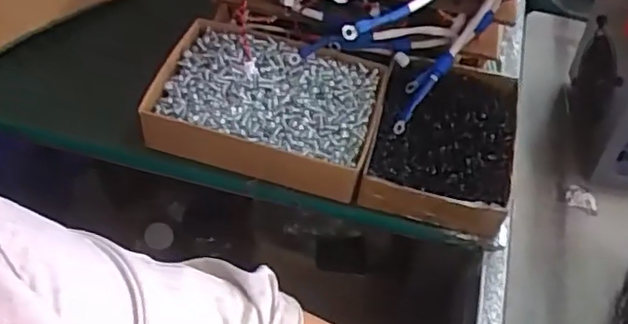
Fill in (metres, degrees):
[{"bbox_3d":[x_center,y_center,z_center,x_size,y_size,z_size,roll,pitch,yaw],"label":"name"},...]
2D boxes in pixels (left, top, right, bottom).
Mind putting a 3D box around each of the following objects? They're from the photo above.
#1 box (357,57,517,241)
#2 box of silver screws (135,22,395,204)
[{"bbox_3d":[0.123,-0.021,0.609,0.129,0.057,0.174,14,53,5],"label":"box"},{"bbox_3d":[-0.045,-0.057,0.616,0.213,0.043,0.146,14,53,5],"label":"box of silver screws"}]

